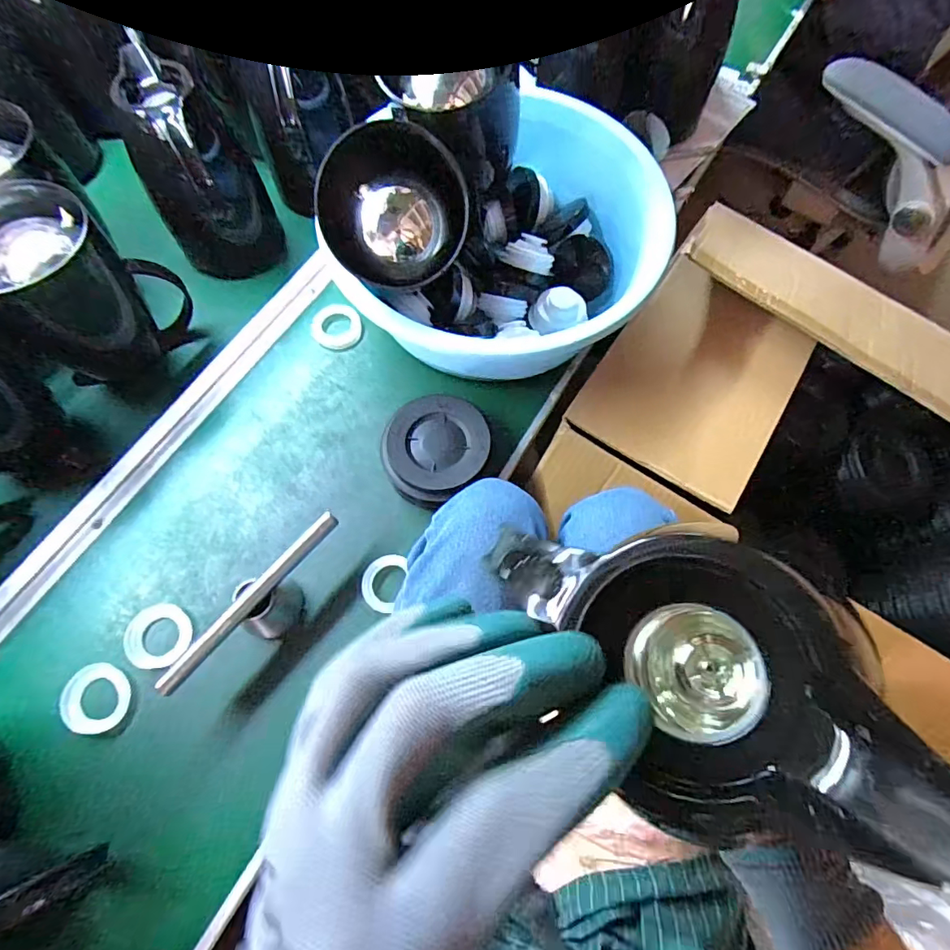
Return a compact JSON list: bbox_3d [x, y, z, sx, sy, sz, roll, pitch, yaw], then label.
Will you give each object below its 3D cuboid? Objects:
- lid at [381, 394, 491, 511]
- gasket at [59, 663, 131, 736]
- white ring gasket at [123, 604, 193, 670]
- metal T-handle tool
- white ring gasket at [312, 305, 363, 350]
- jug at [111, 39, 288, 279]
[{"bbox_3d":[-0.043,-0.025,0.555,0.112,0.047,0.111,0,69,-1],"label":"lid"},{"bbox_3d":[-0.351,0.206,0.469,0.051,0.011,0.060,-8,69,-4],"label":"gasket"},{"bbox_3d":[-0.308,0.156,0.494,0.056,0.012,0.058,0,69,-1],"label":"white ring gasket"},{"bbox_3d":[-0.197,0.126,0.481,0.036,0.072,0.196,42,74,14],"label":"metal T-handle tool"},{"bbox_3d":[-0.169,-0.183,0.626,0.060,0.007,0.063,-4,69,-2],"label":"white ring gasket"},{"bbox_3d":[-0.313,-0.334,0.597,0.105,0.216,0.134,13,69,4],"label":"jug"}]

